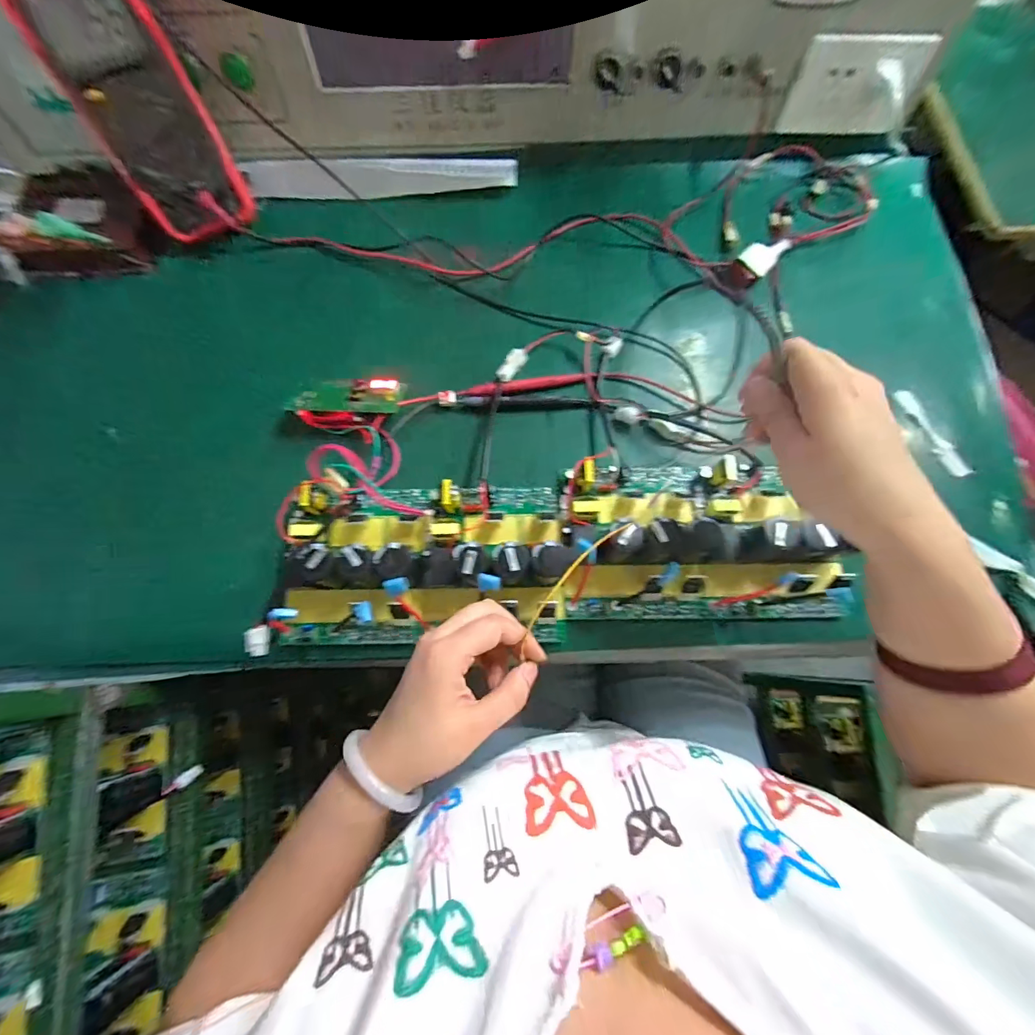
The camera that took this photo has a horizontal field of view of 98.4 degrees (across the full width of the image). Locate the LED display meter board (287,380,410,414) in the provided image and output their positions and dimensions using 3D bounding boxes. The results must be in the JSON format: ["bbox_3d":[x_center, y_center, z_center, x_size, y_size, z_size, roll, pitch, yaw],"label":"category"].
[{"bbox_3d":[-0.162,-0.116,0.426,0.106,0.013,0.038,2,74,1],"label":"LED display meter board"}]

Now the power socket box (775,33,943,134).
[{"bbox_3d":[0.333,-0.427,0.440,0.112,0.070,0.033,17,57,15],"label":"power socket box"}]

